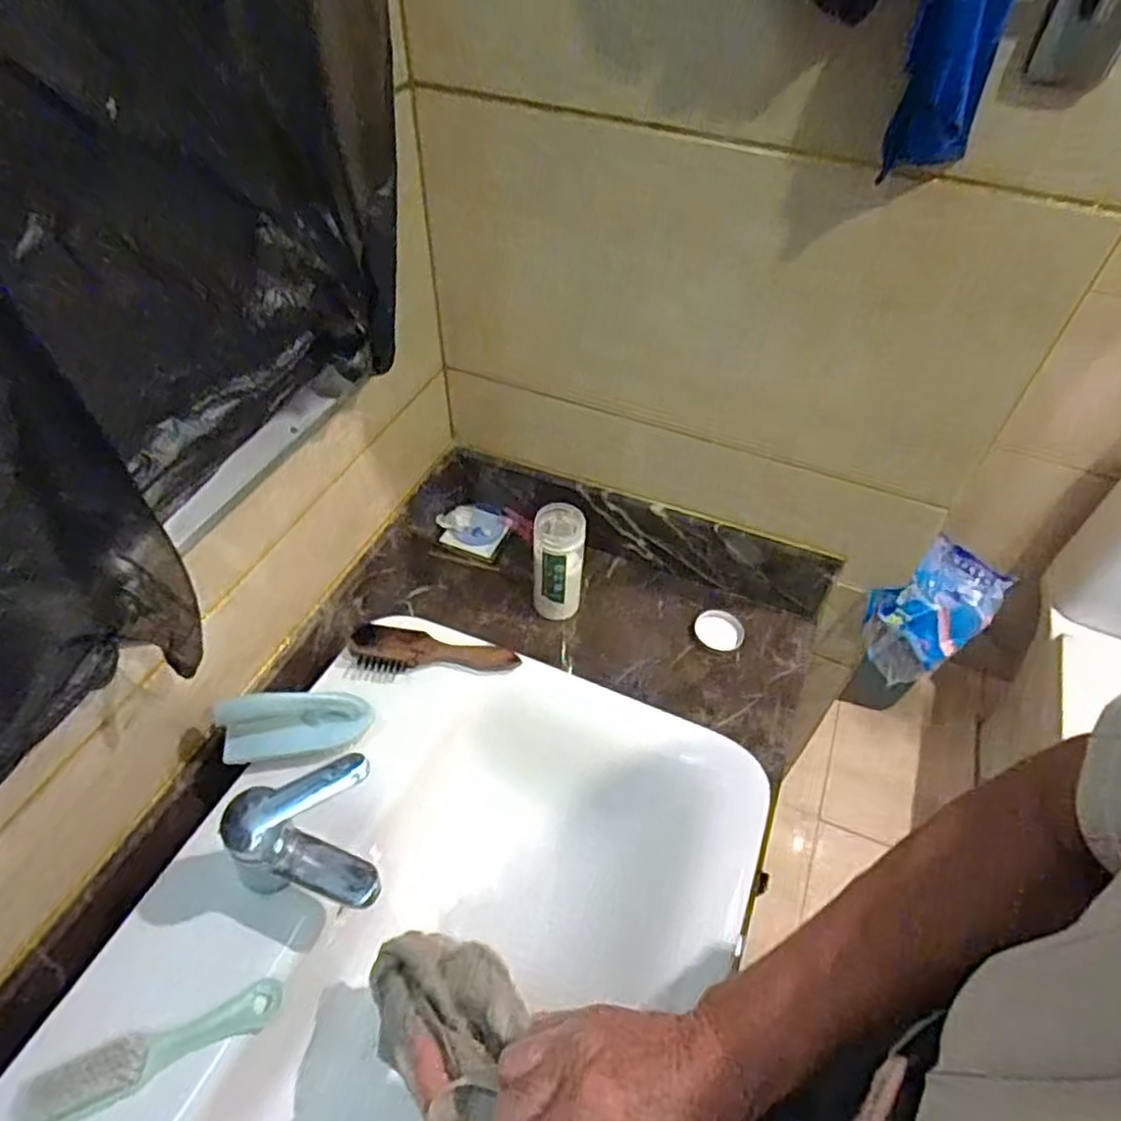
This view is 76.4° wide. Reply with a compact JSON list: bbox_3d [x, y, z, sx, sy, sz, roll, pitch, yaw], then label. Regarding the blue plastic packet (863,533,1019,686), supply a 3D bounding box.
[{"bbox_3d":[0.470,0.047,0.898,0.248,0.065,0.136,-33,87,-27],"label":"blue plastic packet"}]

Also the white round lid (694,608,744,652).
[{"bbox_3d":[0.198,0.089,0.888,0.059,0.014,0.056,1,49,-1],"label":"white round lid"}]

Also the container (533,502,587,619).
[{"bbox_3d":[-0.003,0.004,0.864,0.059,0.143,0.063,2,49,-1],"label":"container"}]

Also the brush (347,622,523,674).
[{"bbox_3d":[-0.125,0.094,0.718,0.164,0.029,0.046,7,49,3],"label":"brush"}]

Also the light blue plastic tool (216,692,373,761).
[{"bbox_3d":[-0.234,0.143,0.628,0.123,0.057,0.035,-9,50,-10],"label":"light blue plastic tool"}]

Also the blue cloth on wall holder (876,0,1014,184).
[{"bbox_3d":[0.278,-0.355,0.508,0.064,0.127,0.041,15,50,10],"label":"blue cloth on wall holder"}]

